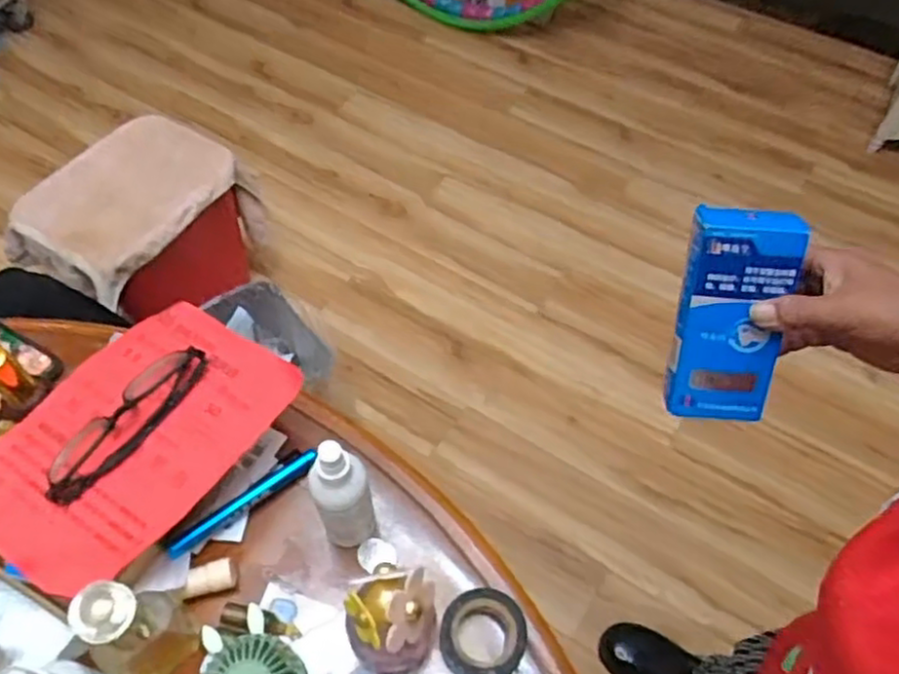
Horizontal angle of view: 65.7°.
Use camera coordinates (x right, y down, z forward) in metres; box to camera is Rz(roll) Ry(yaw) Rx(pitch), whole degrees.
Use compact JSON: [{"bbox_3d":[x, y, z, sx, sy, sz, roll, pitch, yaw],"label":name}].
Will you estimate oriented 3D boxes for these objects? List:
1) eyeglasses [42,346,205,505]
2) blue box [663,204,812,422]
[{"bbox_3d":[-0.228,0.055,0.486,0.043,0.019,0.132,30,58,15],"label":"eyeglasses"},{"bbox_3d":[0.190,-0.012,0.479,0.066,0.148,0.037,-2,25,-6],"label":"blue box"}]

